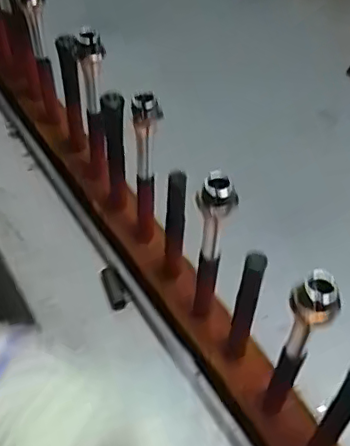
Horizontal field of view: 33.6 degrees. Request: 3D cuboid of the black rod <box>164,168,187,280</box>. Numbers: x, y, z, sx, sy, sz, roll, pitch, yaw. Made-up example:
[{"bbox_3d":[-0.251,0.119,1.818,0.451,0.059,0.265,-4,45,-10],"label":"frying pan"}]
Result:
[{"bbox_3d":[-0.001,0.009,0.500,0.018,0.142,0.014,6,45,-1],"label":"black rod"}]

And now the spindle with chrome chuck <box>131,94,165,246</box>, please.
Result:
[{"bbox_3d":[-0.027,-0.041,0.512,0.024,0.179,0.026,3,45,-4],"label":"spindle with chrome chuck"}]

